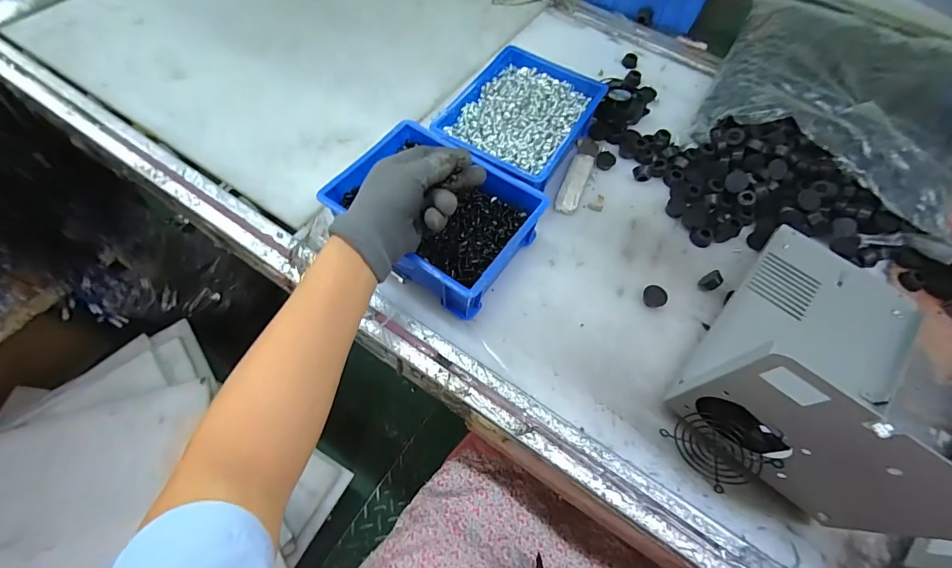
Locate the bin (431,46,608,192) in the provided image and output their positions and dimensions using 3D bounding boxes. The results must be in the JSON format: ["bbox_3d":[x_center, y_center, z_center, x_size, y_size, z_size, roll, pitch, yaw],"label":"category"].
[{"bbox_3d":[0.056,-0.200,0.519,0.147,0.064,0.195,29,64,11],"label":"bin"}]

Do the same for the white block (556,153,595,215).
[{"bbox_3d":[0.124,-0.128,0.517,0.028,0.008,0.101,22,65,9],"label":"white block"}]

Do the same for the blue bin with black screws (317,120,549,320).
[{"bbox_3d":[-0.043,-0.077,0.442,0.194,0.068,0.145,34,67,14],"label":"blue bin with black screws"}]

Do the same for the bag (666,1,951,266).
[{"bbox_3d":[0.453,-0.218,0.533,0.303,0.078,0.477,26,66,11],"label":"bag"}]

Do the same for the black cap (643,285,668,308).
[{"bbox_3d":[0.193,0.014,0.446,0.024,0.014,0.020,42,69,17],"label":"black cap"}]

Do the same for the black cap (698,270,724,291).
[{"bbox_3d":[0.260,-0.002,0.458,0.016,0.025,0.017,1,63,-1],"label":"black cap"}]

